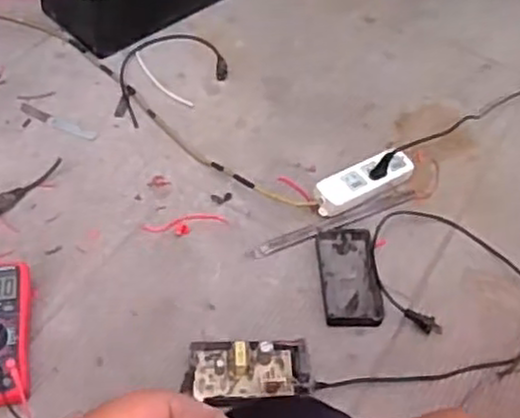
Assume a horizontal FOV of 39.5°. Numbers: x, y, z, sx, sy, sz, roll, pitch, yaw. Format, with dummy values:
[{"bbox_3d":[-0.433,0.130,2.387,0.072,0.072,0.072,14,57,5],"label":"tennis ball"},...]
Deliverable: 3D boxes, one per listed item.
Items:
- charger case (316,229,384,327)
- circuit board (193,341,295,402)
[{"bbox_3d":[0.125,0.095,1.025,0.079,0.026,0.146,-1,51,-6],"label":"charger case"},{"bbox_3d":[-0.021,0.201,0.905,0.122,0.024,0.066,-1,51,-6],"label":"circuit board"}]

